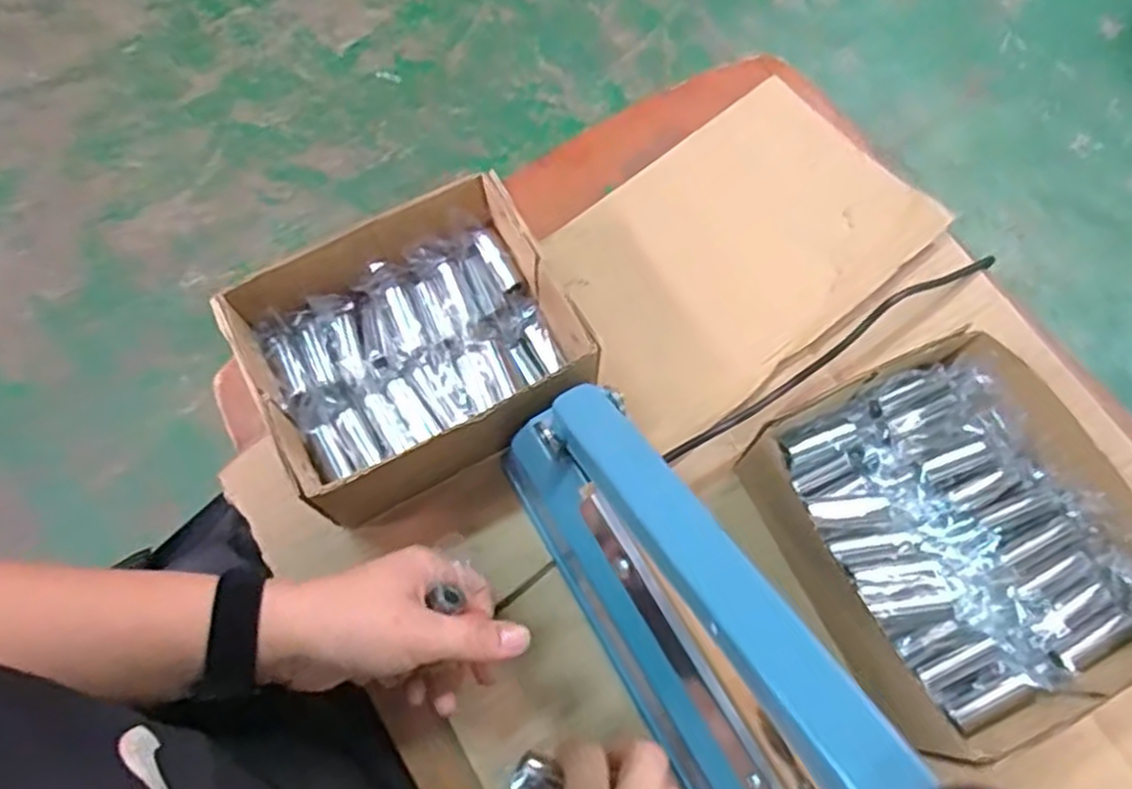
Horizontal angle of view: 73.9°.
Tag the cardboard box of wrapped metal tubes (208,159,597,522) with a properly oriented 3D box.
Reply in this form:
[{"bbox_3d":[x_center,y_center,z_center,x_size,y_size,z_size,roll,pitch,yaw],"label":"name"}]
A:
[{"bbox_3d":[-0.094,-0.030,0.474,0.186,0.079,0.155,-27,72,-9],"label":"cardboard box of wrapped metal tubes"}]

